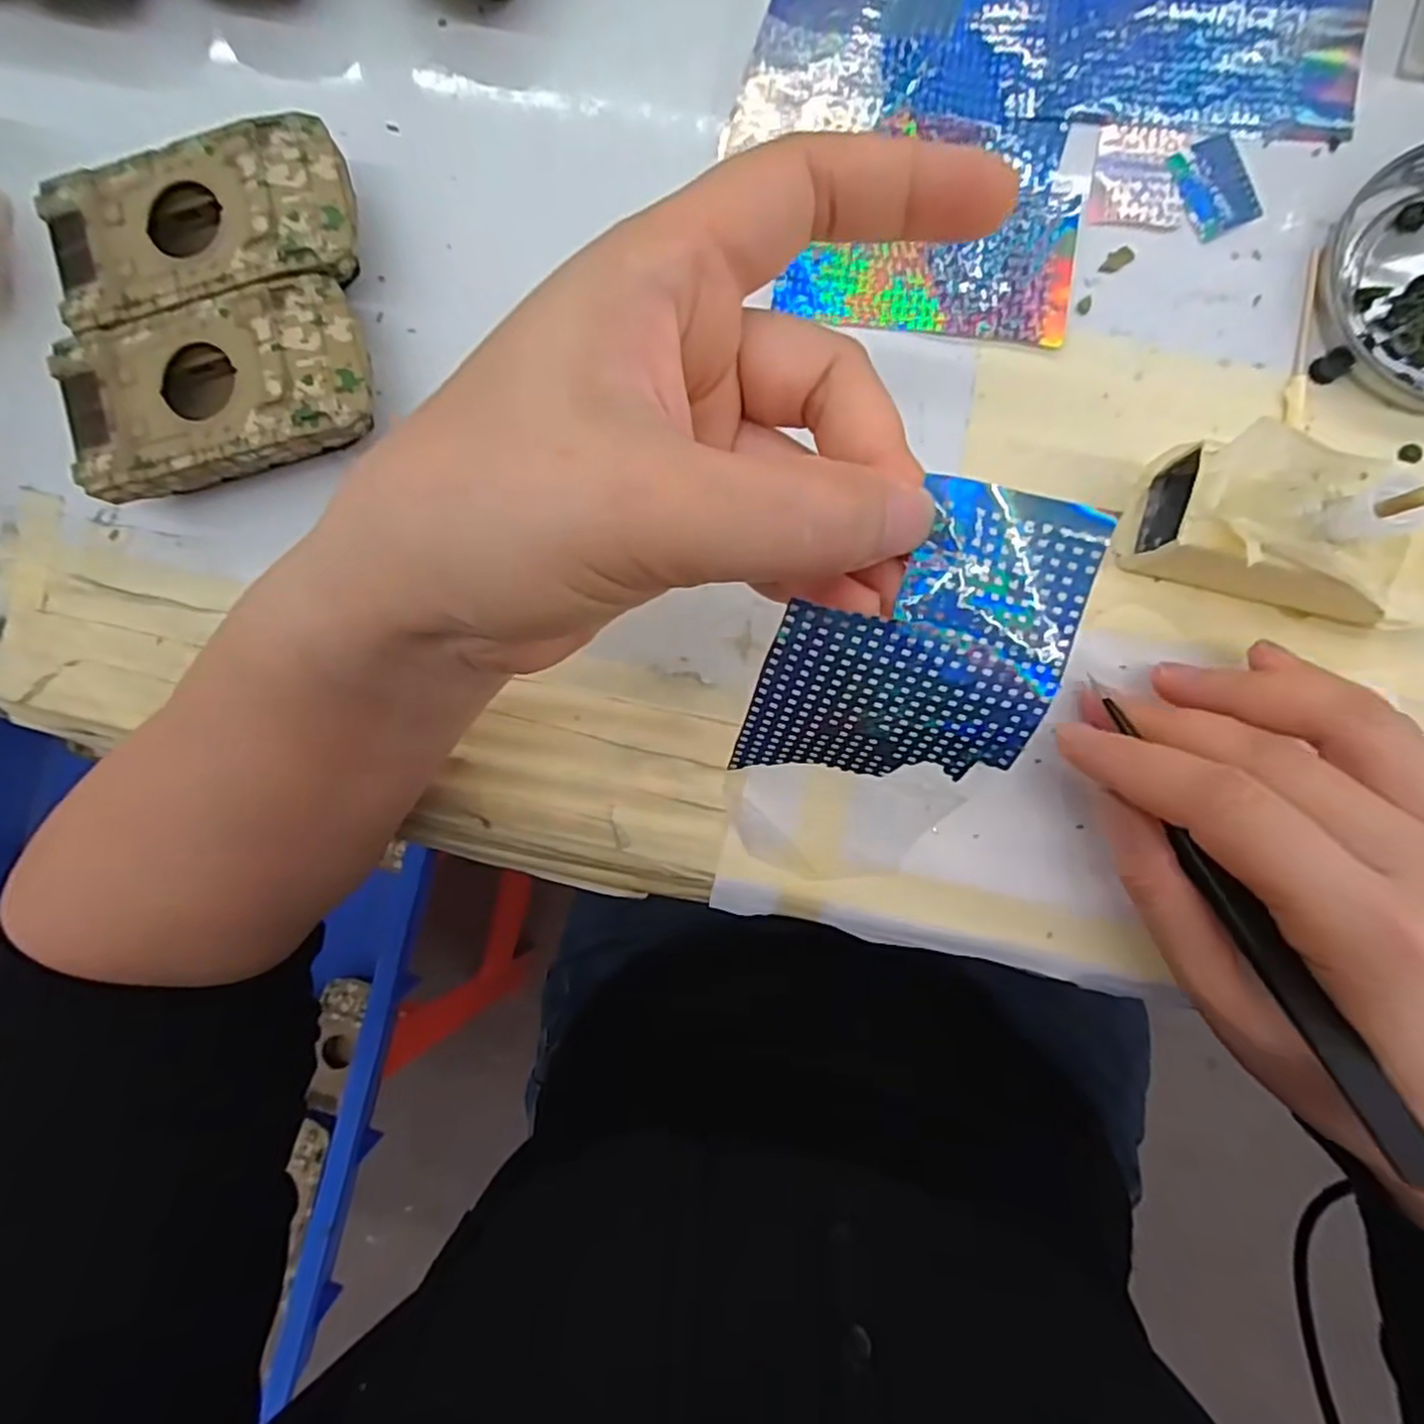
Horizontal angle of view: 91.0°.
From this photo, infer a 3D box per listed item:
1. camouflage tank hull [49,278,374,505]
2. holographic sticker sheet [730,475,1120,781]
[{"bbox_3d":[-0.156,-0.102,0.230,0.094,0.026,0.052,-12,89,5],"label":"camouflage tank hull"},{"bbox_3d":[0.043,-0.013,0.152,0.061,0.022,0.069,10,135,2],"label":"holographic sticker sheet"}]

